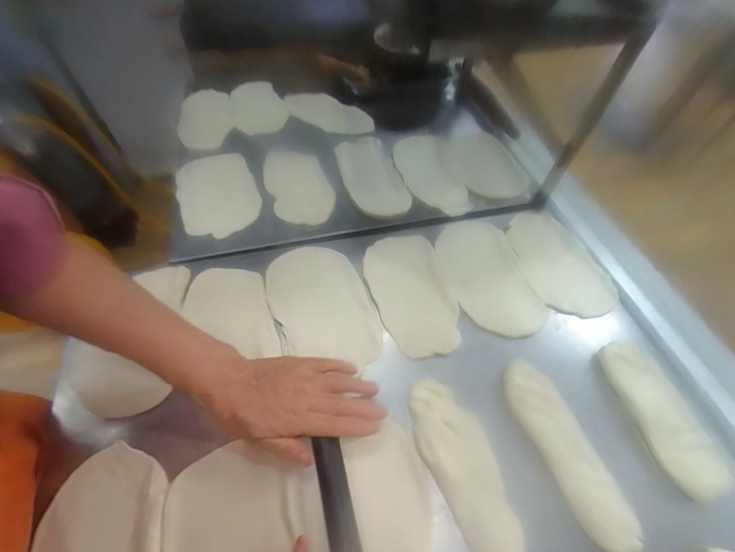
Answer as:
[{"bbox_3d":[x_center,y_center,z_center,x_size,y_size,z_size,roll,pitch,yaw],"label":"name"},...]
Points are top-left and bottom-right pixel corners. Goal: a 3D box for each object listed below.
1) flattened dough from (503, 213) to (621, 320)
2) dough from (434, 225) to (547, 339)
[{"bbox_3d":[0.267,-0.023,0.479,0.099,0.018,0.182,-19,58,-16],"label":"flattened dough"},{"bbox_3d":[0.166,-0.003,0.472,0.113,0.013,0.189,-10,56,-10],"label":"dough"}]

